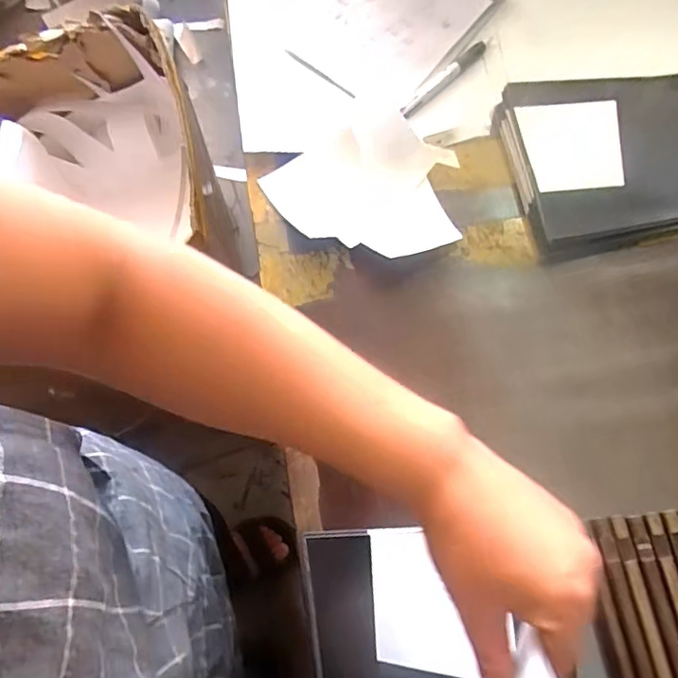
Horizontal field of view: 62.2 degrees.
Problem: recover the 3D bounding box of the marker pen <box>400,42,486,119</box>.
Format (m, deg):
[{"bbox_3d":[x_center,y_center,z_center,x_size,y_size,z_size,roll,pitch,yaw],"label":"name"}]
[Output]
[{"bbox_3d":[0.104,-0.261,0.561,0.014,0.012,0.125,42,78,12],"label":"marker pen"}]

